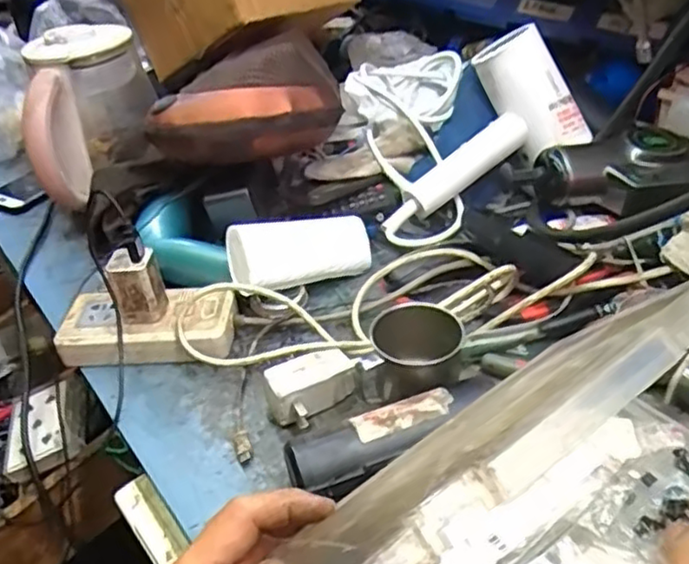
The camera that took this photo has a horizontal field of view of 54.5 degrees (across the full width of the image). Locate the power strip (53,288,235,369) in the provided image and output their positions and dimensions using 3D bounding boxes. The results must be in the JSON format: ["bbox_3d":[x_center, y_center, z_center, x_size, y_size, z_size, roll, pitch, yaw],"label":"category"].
[{"bbox_3d":[-0.171,0.040,0.588,0.152,0.037,0.067,-1,37,7],"label":"power strip"}]

